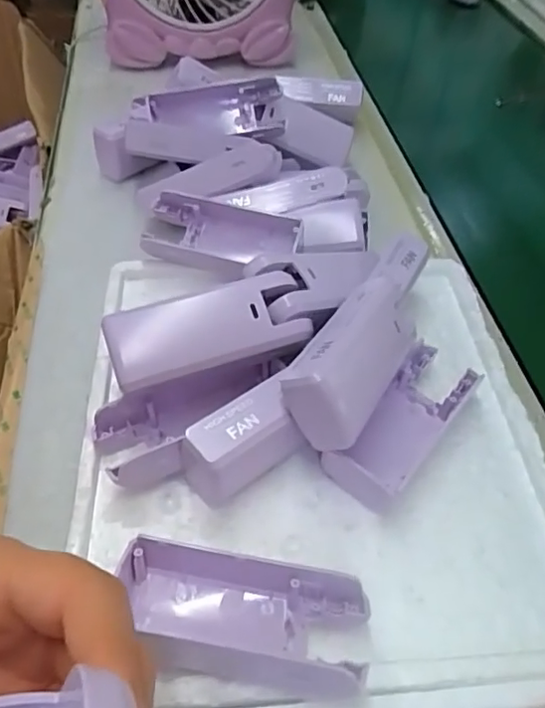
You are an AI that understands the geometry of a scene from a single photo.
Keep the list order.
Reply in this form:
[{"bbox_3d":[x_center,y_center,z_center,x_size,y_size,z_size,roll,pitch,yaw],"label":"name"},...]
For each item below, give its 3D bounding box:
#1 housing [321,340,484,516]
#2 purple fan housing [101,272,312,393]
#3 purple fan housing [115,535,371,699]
[{"bbox_3d":[0.074,0.038,0.325,0.040,0.023,0.106,35,55,23],"label":"housing"},{"bbox_3d":[-0.034,-0.013,0.306,0.102,0.021,0.044,-16,78,-12],"label":"purple fan housing"},{"bbox_3d":[-0.015,0.113,0.245,0.106,0.033,0.051,9,49,2],"label":"purple fan housing"}]

